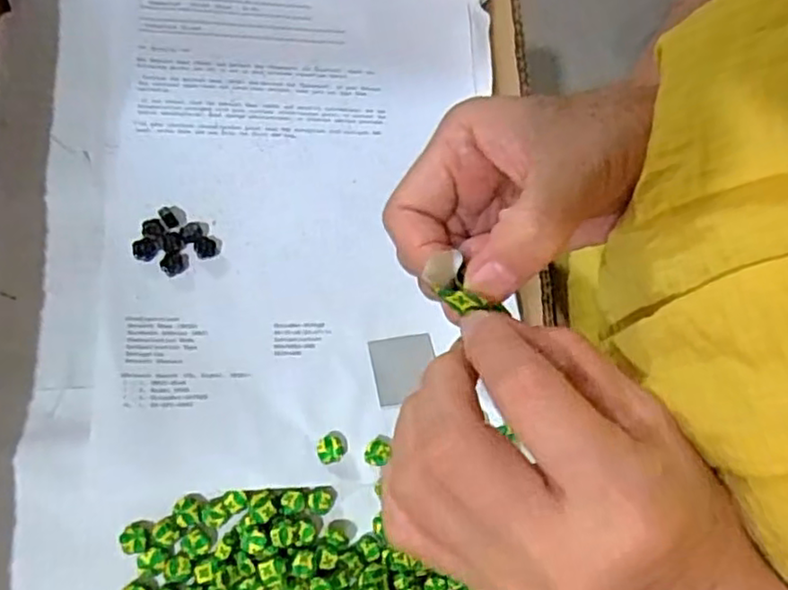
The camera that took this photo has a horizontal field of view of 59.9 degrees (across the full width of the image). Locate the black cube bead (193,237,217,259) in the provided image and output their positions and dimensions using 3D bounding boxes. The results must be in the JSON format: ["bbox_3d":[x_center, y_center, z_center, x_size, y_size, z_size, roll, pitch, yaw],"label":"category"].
[{"bbox_3d":[-0.100,-0.026,0.363,0.011,0.004,0.011,-23,76,-6],"label":"black cube bead"}]

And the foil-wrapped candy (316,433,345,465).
[{"bbox_3d":[-0.032,0.076,0.340,0.013,0.006,0.014,-27,77,-8],"label":"foil-wrapped candy"}]

